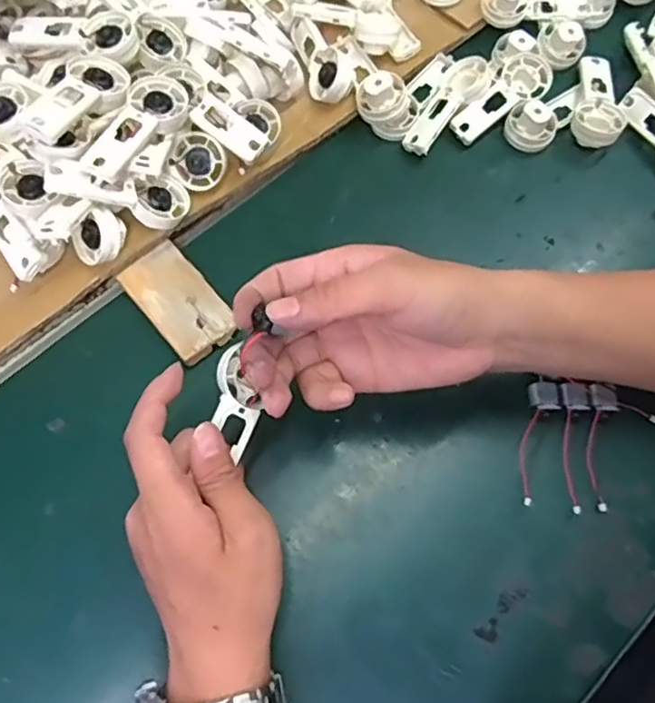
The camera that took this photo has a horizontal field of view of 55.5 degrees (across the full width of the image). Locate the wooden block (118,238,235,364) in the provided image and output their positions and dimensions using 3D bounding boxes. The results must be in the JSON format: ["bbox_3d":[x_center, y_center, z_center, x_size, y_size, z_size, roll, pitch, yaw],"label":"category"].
[{"bbox_3d":[-0.105,-0.035,0.442,0.048,0.008,0.089,-38,72,-15],"label":"wooden block"}]

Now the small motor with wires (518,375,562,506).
[{"bbox_3d":[0.137,0.059,0.413,0.020,0.020,0.085,16,68,7],"label":"small motor with wires"}]

